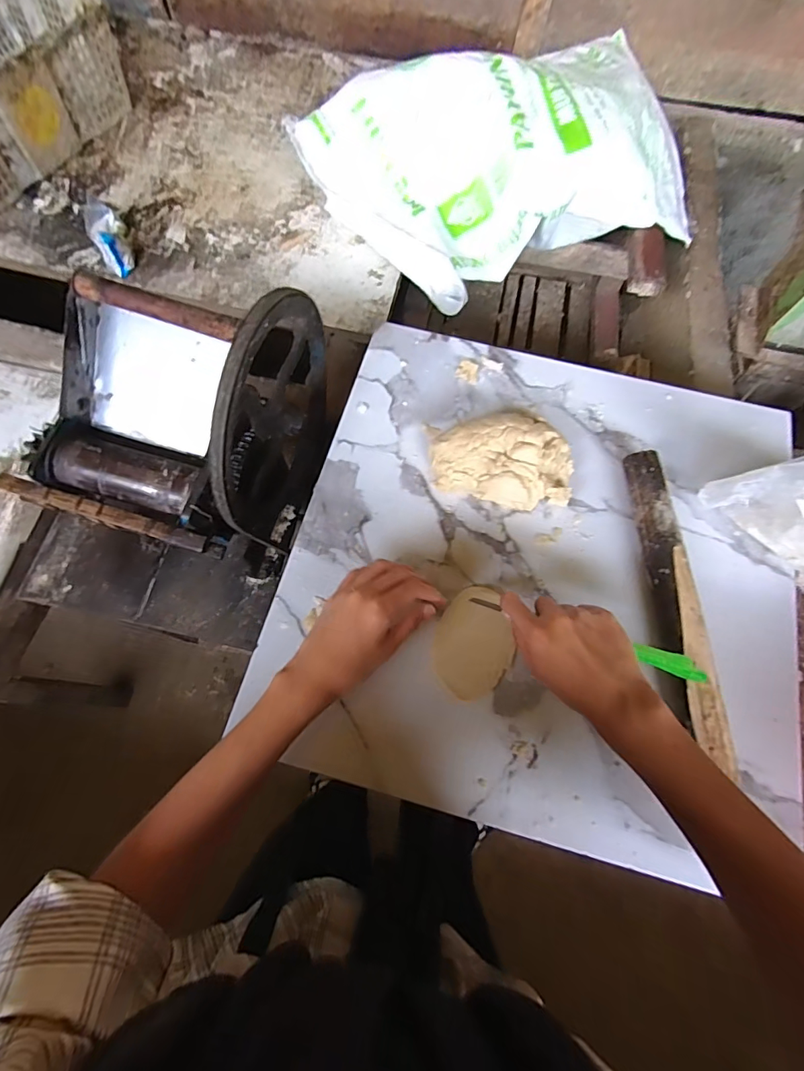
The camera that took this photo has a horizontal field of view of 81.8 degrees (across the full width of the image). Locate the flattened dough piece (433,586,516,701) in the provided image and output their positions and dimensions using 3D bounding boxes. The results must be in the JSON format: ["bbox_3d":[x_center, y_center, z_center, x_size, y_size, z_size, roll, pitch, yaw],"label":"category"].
[{"bbox_3d":[0.068,0.099,0.432,0.072,0.011,0.098,29,73,8],"label":"flattened dough piece"}]

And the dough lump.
[{"bbox_3d":[0.100,-0.081,0.477,0.154,0.058,0.095,24,71,5],"label":"dough lump"}]

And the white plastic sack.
[{"bbox_3d":[0.194,-0.674,0.847,0.677,0.199,0.407,-21,74,-10],"label":"white plastic sack"}]

